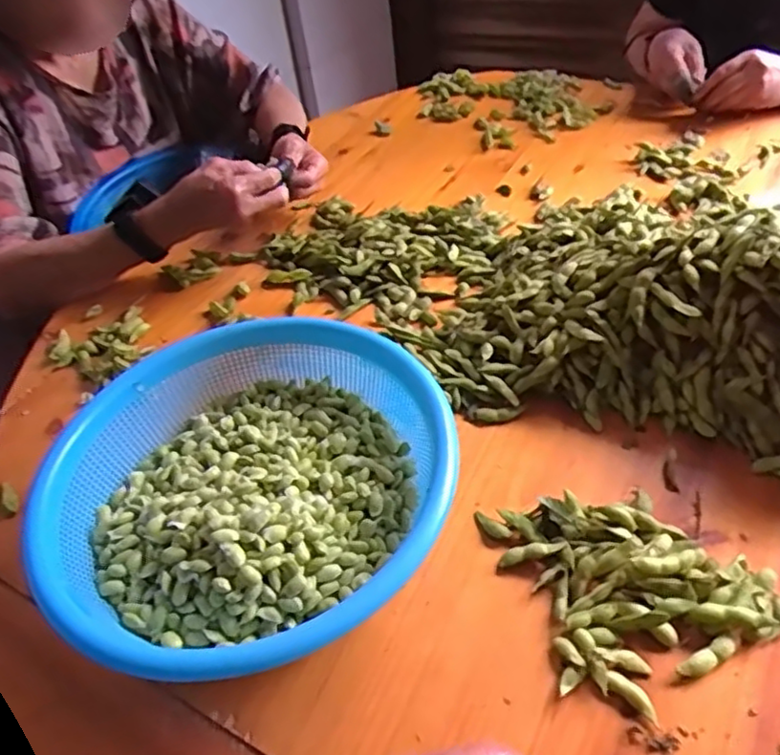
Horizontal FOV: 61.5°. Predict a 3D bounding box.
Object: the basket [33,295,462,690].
[{"bbox_3d":[-0.091,0.079,0.464,0.256,0.078,0.270,-3,44,3],"label":"basket"}]

